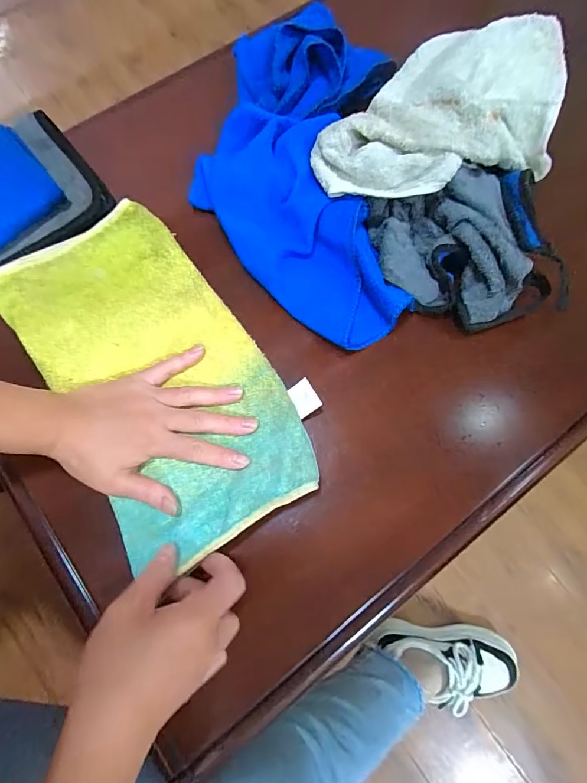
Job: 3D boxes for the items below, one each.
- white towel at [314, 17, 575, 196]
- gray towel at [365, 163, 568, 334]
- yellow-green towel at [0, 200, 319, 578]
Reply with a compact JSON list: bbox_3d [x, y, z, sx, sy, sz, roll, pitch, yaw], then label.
[{"bbox_3d":[0.142,-0.260,0.365,0.262,0.040,0.151,-20,75,-5],"label":"white towel"},{"bbox_3d":[0.148,-0.126,0.367,0.142,0.059,0.133,-9,75,-2],"label":"gray towel"},{"bbox_3d":[-0.122,-0.019,0.347,0.167,0.024,0.315,-36,75,-9],"label":"yellow-green towel"}]

